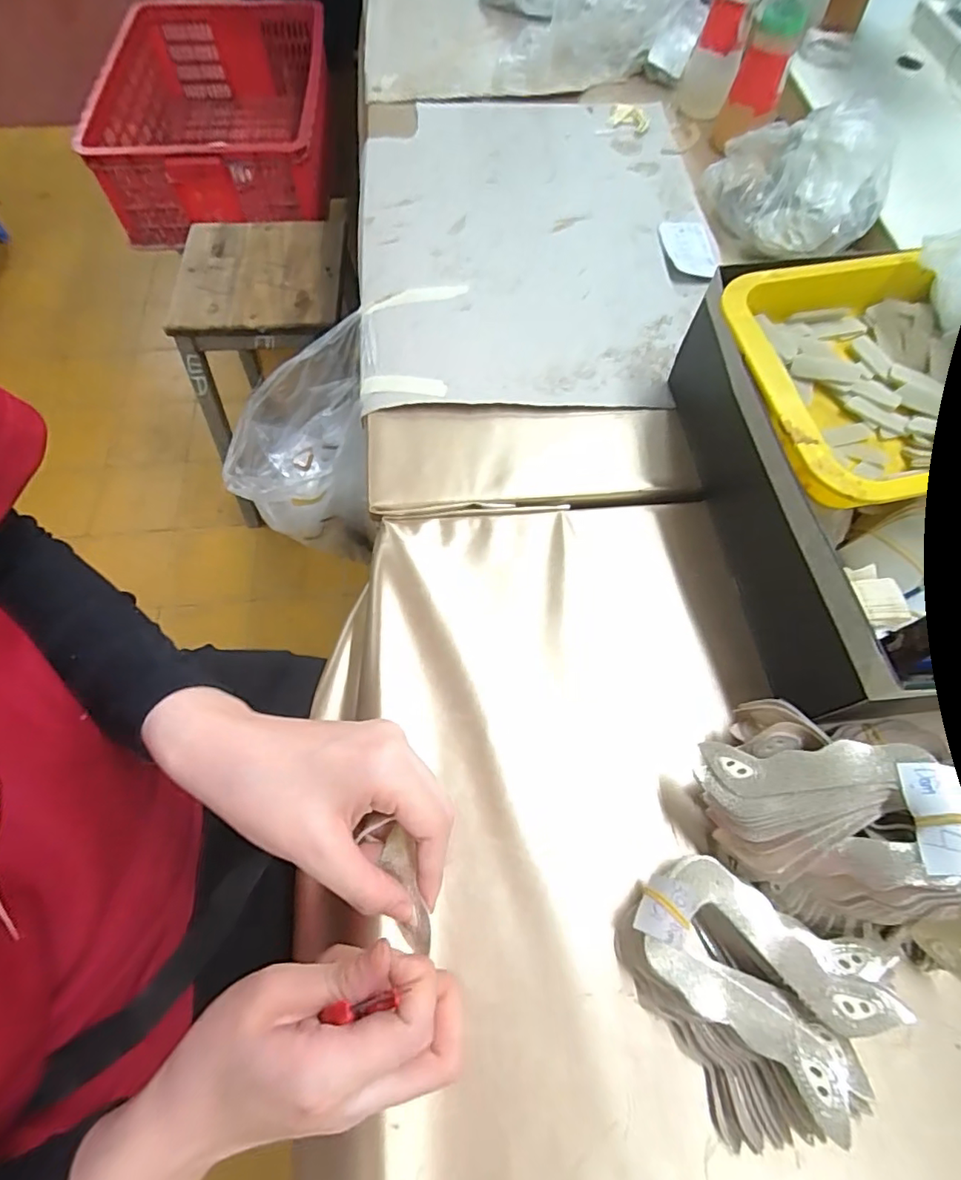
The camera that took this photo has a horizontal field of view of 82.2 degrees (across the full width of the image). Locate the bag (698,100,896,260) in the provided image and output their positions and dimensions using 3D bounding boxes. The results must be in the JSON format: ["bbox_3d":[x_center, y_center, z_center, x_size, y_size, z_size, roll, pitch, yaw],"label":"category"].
[{"bbox_3d":[0.321,-0.411,0.565,0.175,0.088,0.129,22,67,10],"label":"bag"}]

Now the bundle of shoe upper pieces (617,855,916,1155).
[{"bbox_3d":[0.151,0.211,0.303,0.116,0.047,0.127,-30,69,-13],"label":"bundle of shoe upper pieces"}]

